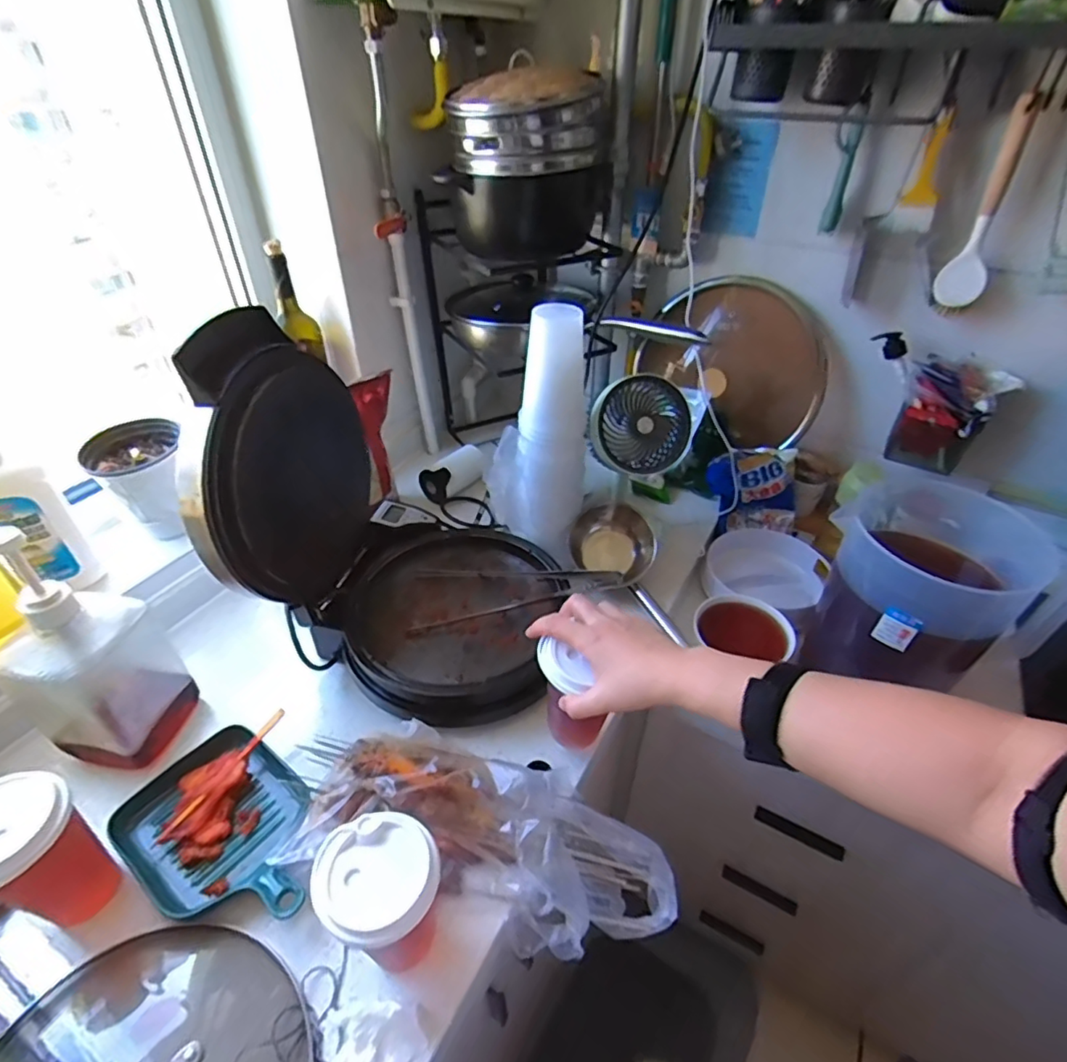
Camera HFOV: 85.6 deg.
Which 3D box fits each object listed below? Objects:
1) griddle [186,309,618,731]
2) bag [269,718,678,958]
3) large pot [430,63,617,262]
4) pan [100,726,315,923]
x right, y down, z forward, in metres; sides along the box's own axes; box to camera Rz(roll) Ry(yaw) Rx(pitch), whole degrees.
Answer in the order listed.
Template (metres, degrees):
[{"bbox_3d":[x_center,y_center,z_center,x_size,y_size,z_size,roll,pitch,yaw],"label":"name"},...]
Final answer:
[{"bbox_3d":[-0.137,-0.023,0.652,0.376,0.361,0.304,14,41,15],"label":"griddle"},{"bbox_3d":[-0.046,0.292,0.567,0.359,0.091,0.152,10,40,11],"label":"bag"},{"bbox_3d":[-0.005,-0.520,0.830,0.203,0.223,0.190,9,40,10],"label":"large pot"},{"bbox_3d":[-0.298,0.292,0.561,0.221,0.033,0.143,25,45,27],"label":"pan"}]

